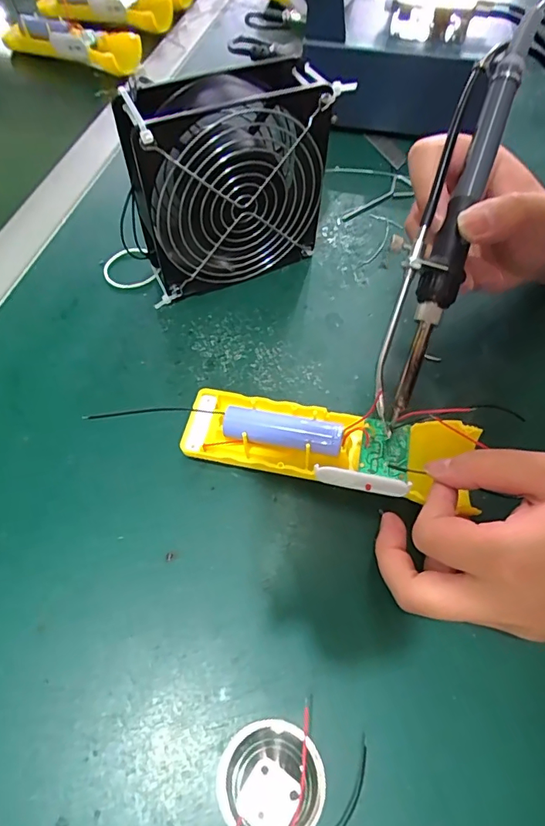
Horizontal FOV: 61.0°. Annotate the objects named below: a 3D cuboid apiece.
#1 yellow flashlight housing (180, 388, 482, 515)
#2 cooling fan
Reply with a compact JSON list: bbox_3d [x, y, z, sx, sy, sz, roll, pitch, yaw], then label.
[{"bbox_3d":[0.029,0.016,0.261,0.159,0.023,0.047,7,60,10],"label":"yellow flashlight housing"},{"bbox_3d":[-0.026,-0.146,0.306,0.121,0.123,0.050,-16,62,-12],"label":"cooling fan"}]

